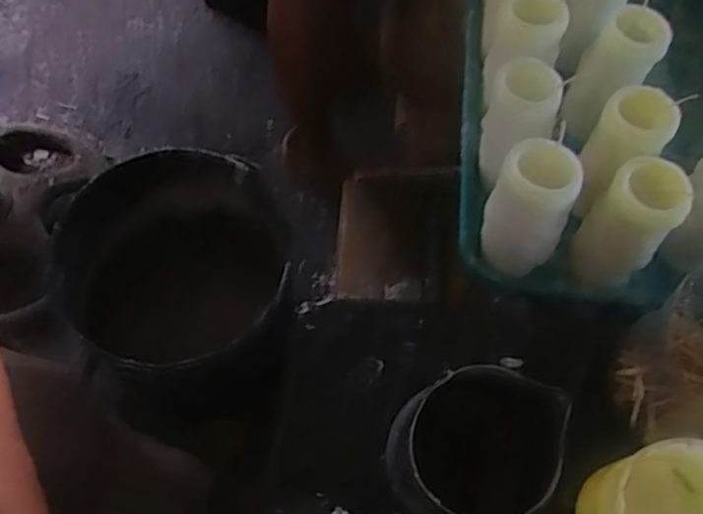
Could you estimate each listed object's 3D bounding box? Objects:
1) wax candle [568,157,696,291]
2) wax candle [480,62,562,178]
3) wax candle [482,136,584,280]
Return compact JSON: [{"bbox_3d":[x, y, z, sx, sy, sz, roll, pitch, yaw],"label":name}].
[{"bbox_3d":[0.198,-0.021,0.490,0.053,0.105,0.049,38,67,17],"label":"wax candle"},{"bbox_3d":[0.126,-0.104,0.530,0.047,0.099,0.046,8,62,3],"label":"wax candle"},{"bbox_3d":[0.124,-0.035,0.492,0.052,0.105,0.051,3,62,0],"label":"wax candle"}]

